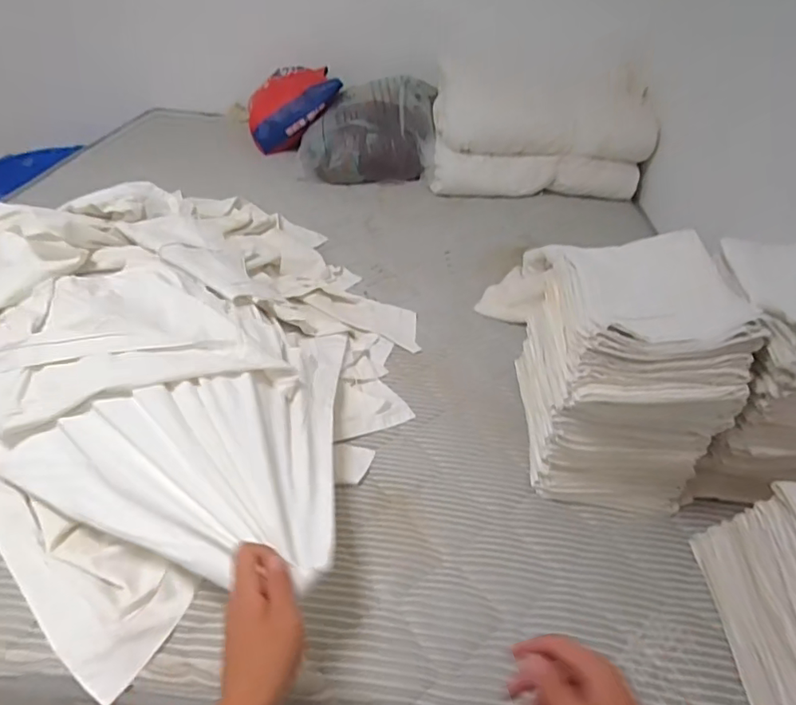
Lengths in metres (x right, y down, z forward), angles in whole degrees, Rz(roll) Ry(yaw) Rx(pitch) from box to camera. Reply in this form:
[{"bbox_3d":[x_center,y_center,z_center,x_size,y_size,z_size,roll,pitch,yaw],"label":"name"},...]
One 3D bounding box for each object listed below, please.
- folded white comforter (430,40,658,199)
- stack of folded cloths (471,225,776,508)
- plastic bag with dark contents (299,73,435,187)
[{"bbox_3d":[0.436,-0.695,1.588,0.633,0.380,0.272,6,39,0],"label":"folded white comforter"},{"bbox_3d":[0.334,0.021,0.809,0.241,0.330,0.298,4,40,-3],"label":"stack of folded cloths"},{"bbox_3d":[-0.090,-0.688,1.680,0.392,0.275,0.263,3,40,-4],"label":"plastic bag with dark contents"}]

